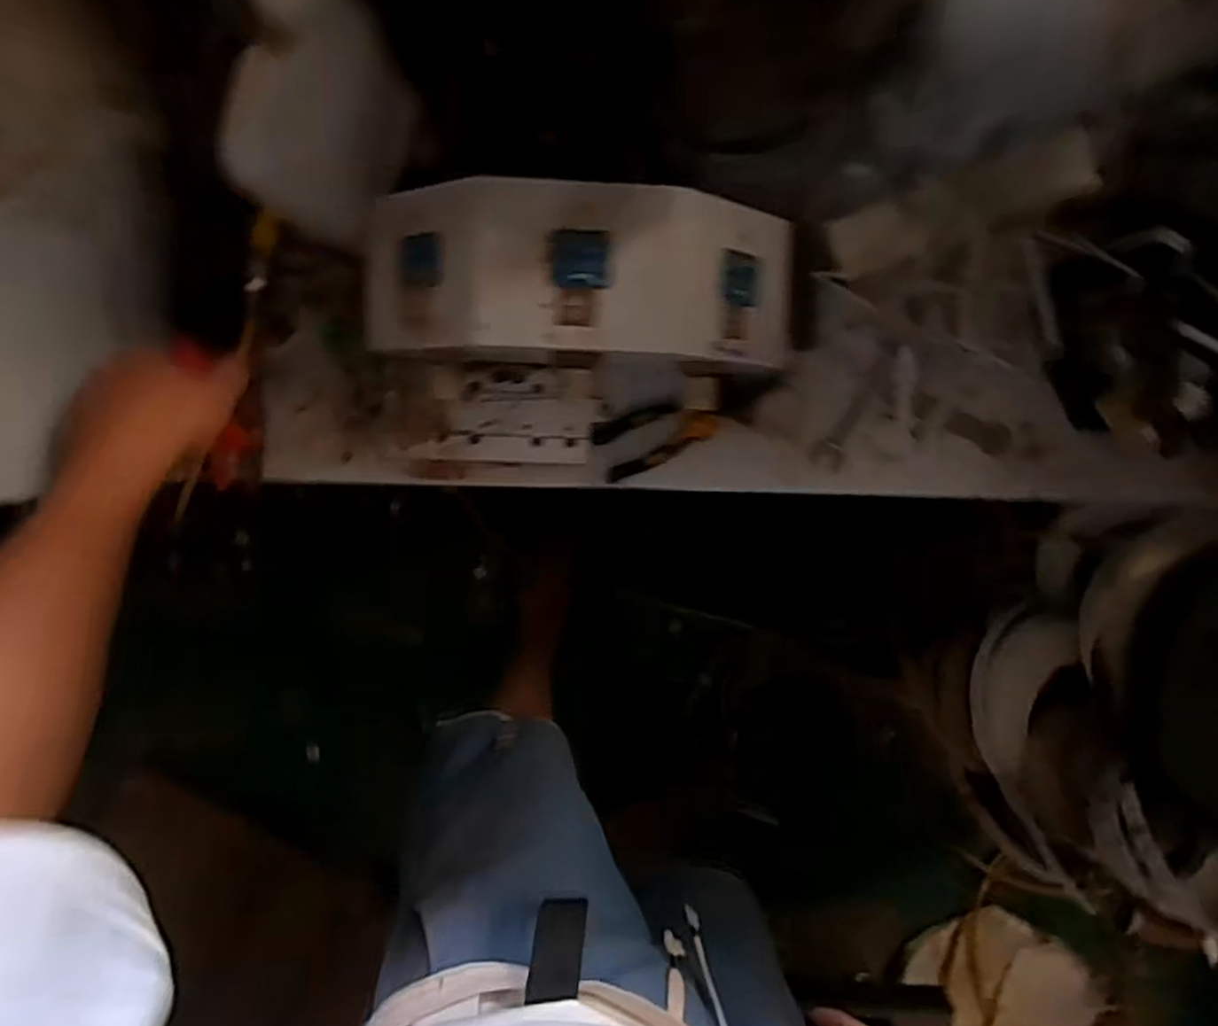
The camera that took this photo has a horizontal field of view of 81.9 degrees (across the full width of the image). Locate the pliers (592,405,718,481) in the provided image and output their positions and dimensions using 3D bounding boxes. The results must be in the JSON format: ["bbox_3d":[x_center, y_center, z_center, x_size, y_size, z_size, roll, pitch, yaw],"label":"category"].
[{"bbox_3d":[0.046,-0.075,0.672,0.115,0.015,0.058,-19,97,0],"label":"pliers"}]

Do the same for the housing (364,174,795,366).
[{"bbox_3d":[-0.020,-0.185,0.552,0.345,0.074,0.120,2,97,-2],"label":"housing"}]

